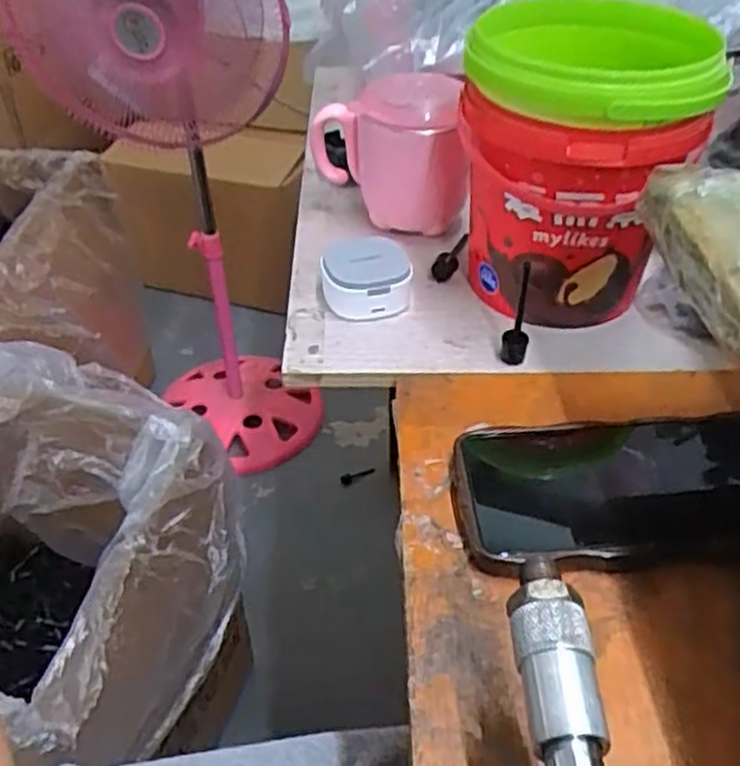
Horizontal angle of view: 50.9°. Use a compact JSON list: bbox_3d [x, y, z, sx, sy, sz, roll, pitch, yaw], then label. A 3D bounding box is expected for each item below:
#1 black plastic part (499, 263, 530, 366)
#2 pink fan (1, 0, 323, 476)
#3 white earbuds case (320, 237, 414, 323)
[{"bbox_3d":[0.081,-0.038,0.428,0.014,0.061,0.013,8,42,9],"label":"black plastic part"},{"bbox_3d":[-0.275,-0.277,1.184,0.330,0.855,0.359,-7,42,-8],"label":"pink fan"},{"bbox_3d":[-0.002,-0.066,0.482,0.054,0.032,0.051,-2,41,-2],"label":"white earbuds case"}]

